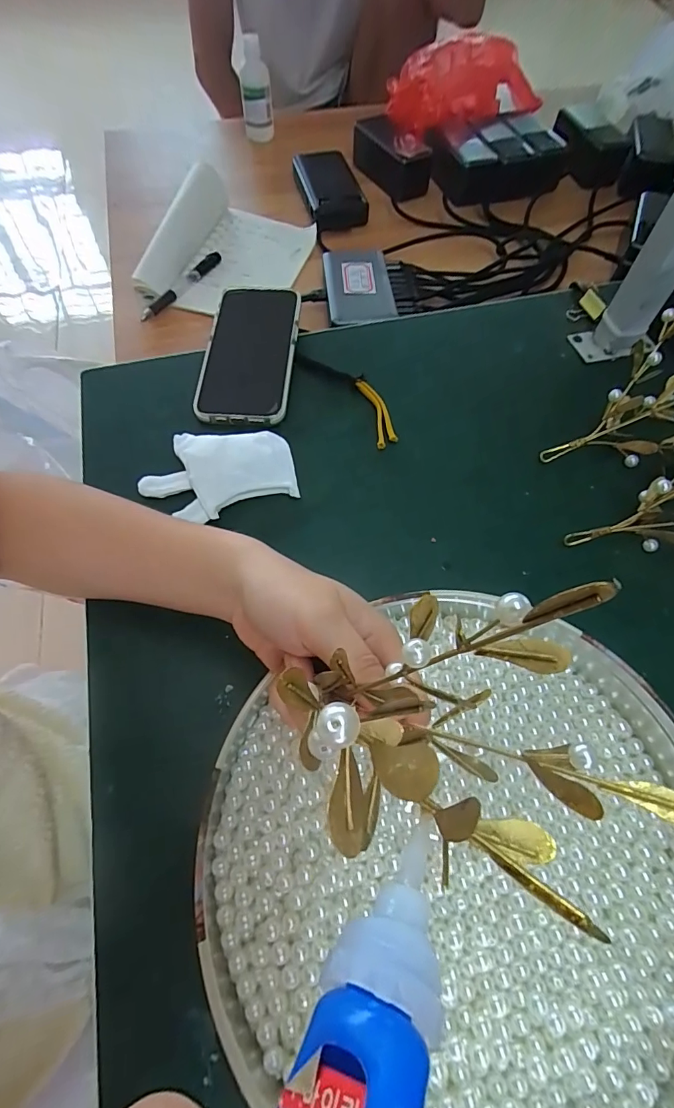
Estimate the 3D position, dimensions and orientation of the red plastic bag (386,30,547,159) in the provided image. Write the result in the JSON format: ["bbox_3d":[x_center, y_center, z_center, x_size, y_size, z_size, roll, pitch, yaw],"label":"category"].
[{"bbox_3d":[0.181,-0.683,0.697,0.250,0.094,0.149,-30,67,-16],"label":"red plastic bag"}]

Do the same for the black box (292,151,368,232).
[{"bbox_3d":[-0.009,-0.507,0.638,0.075,0.033,0.153,-14,64,-10],"label":"black box"}]

